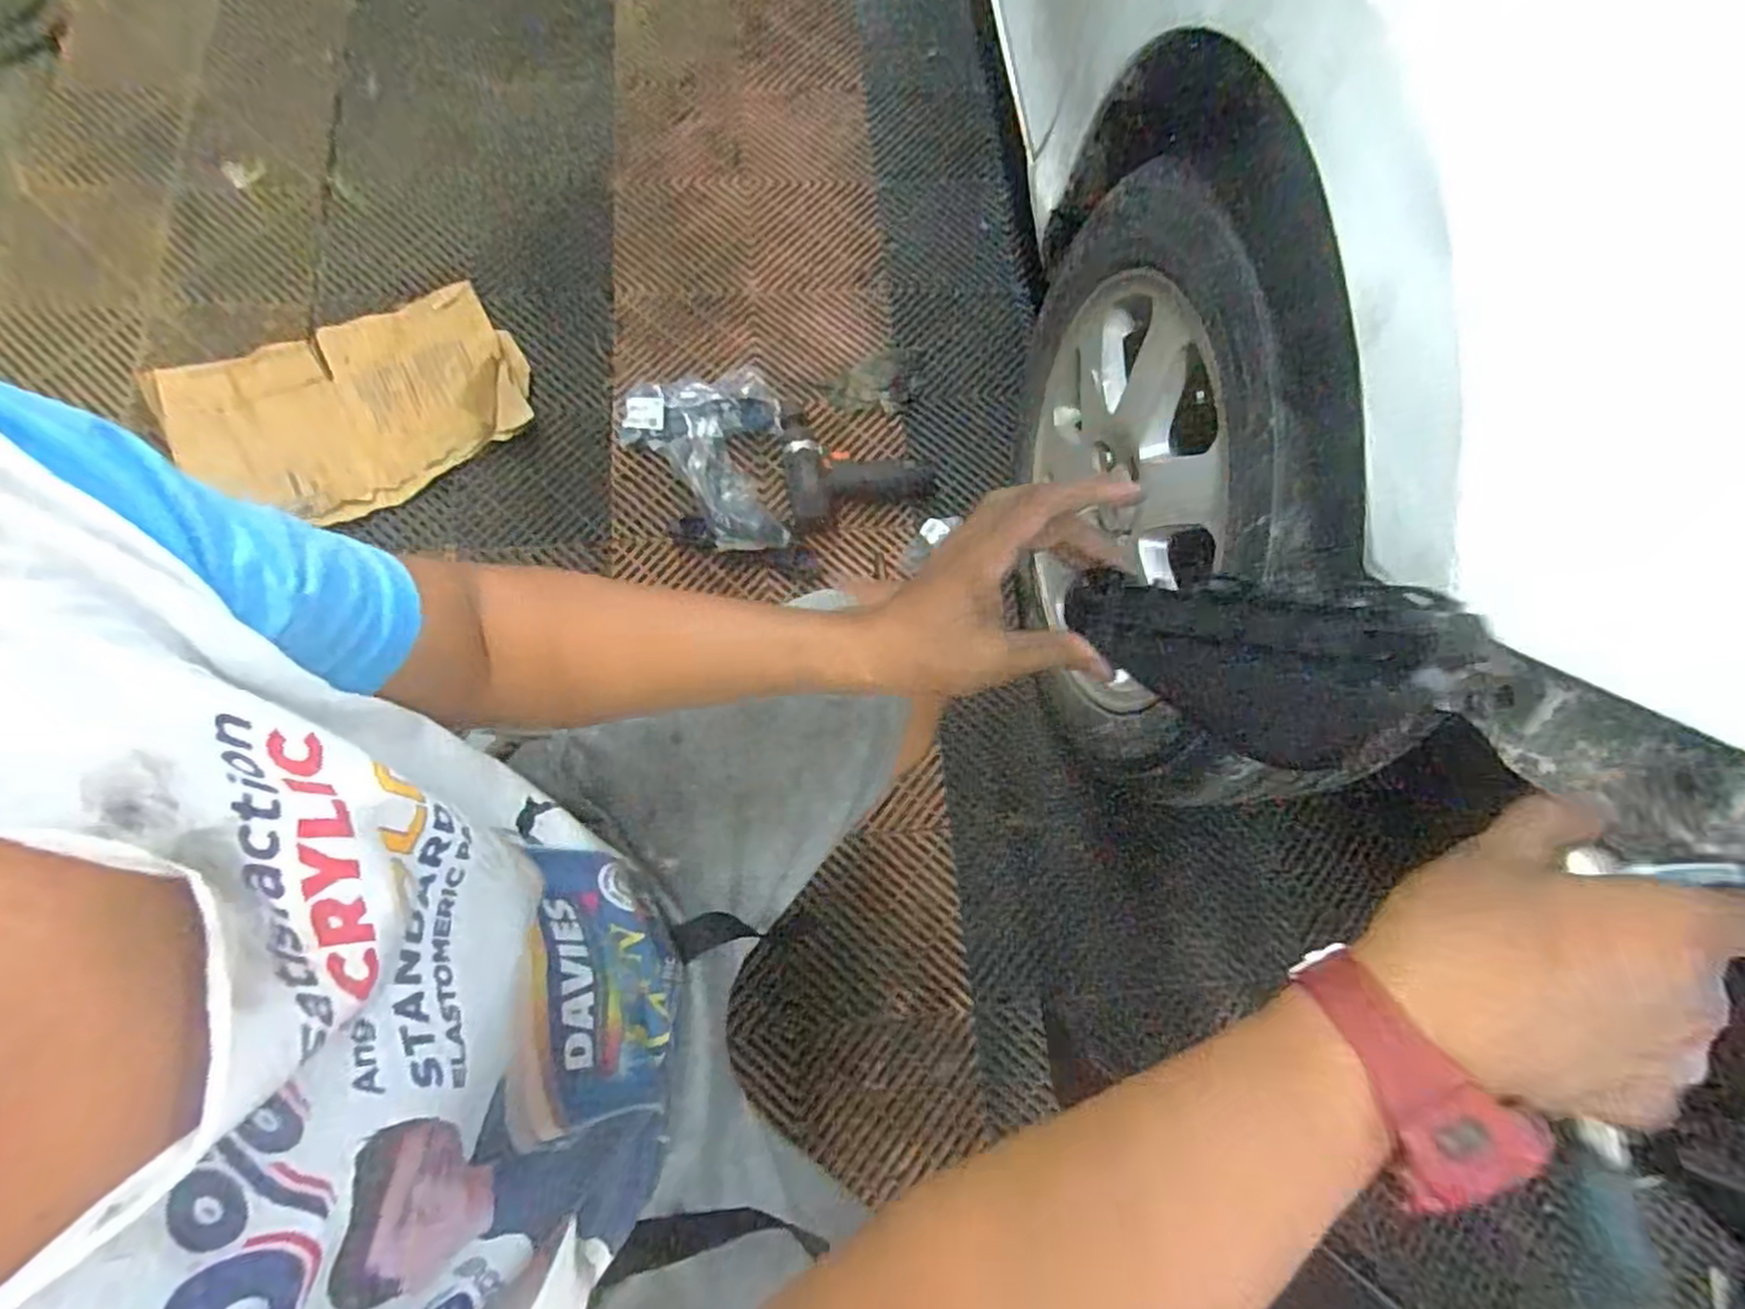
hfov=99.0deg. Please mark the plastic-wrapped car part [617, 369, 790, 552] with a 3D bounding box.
[{"bbox_3d":[-0.208,-0.266,0.979,0.212,0.097,0.290,-20,75,-10],"label":"plastic-wrapped car part"}]

